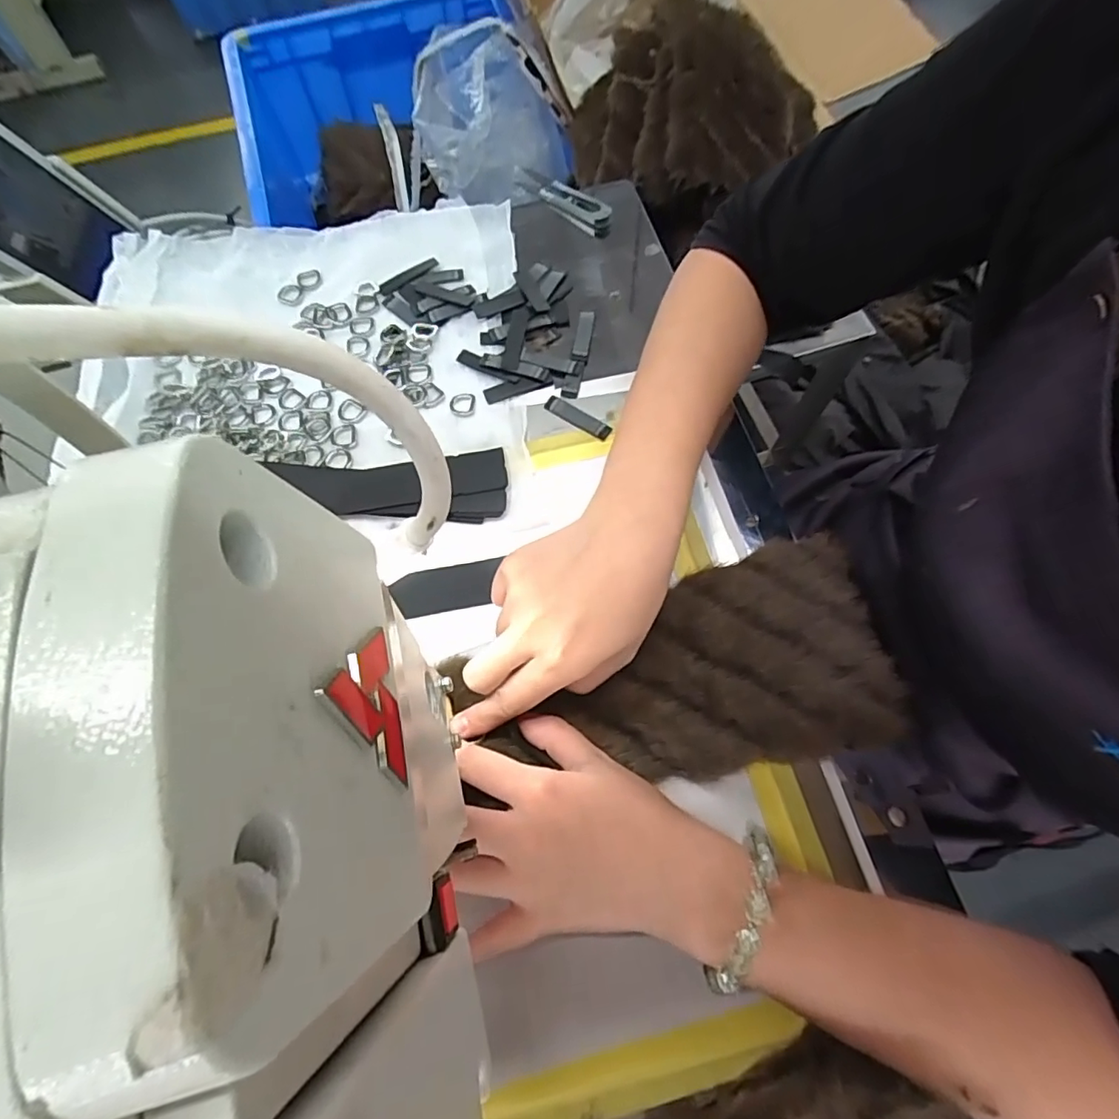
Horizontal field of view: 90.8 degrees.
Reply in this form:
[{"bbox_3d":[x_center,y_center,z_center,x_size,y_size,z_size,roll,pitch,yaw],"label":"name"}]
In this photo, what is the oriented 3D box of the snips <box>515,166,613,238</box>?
[{"bbox_3d":[0.004,-0.302,0.463,0.093,0.018,0.024,36,75,15],"label":"snips"}]

